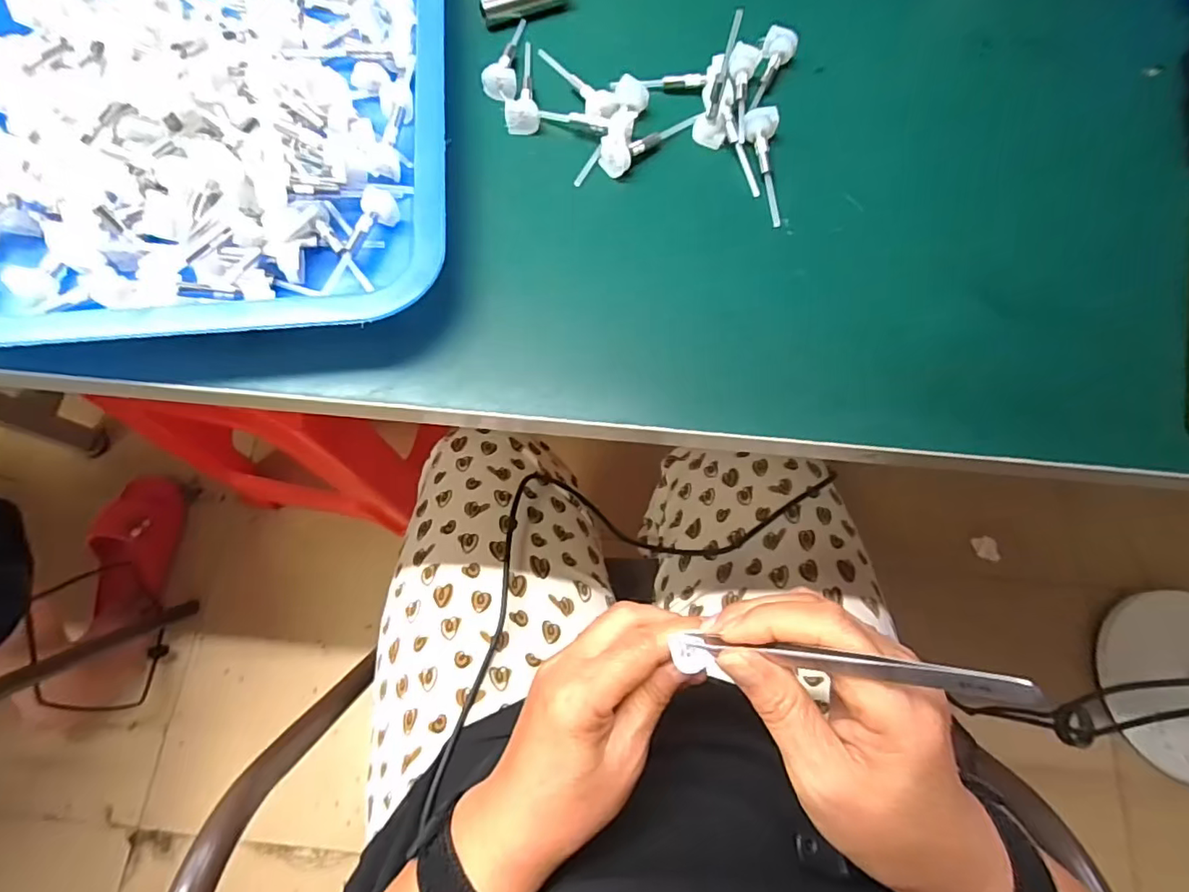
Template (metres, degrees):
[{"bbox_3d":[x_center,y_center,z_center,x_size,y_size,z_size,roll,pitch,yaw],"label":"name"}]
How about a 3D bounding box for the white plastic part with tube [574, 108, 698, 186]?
[{"bbox_3d":[0.020,-0.167,0.297,0.075,0.015,0.025,-41,78,-13],"label":"white plastic part with tube"}]

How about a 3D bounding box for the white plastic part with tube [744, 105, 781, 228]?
[{"bbox_3d":[0.094,-0.150,0.293,0.016,0.013,0.066,-5,73,-3],"label":"white plastic part with tube"}]

